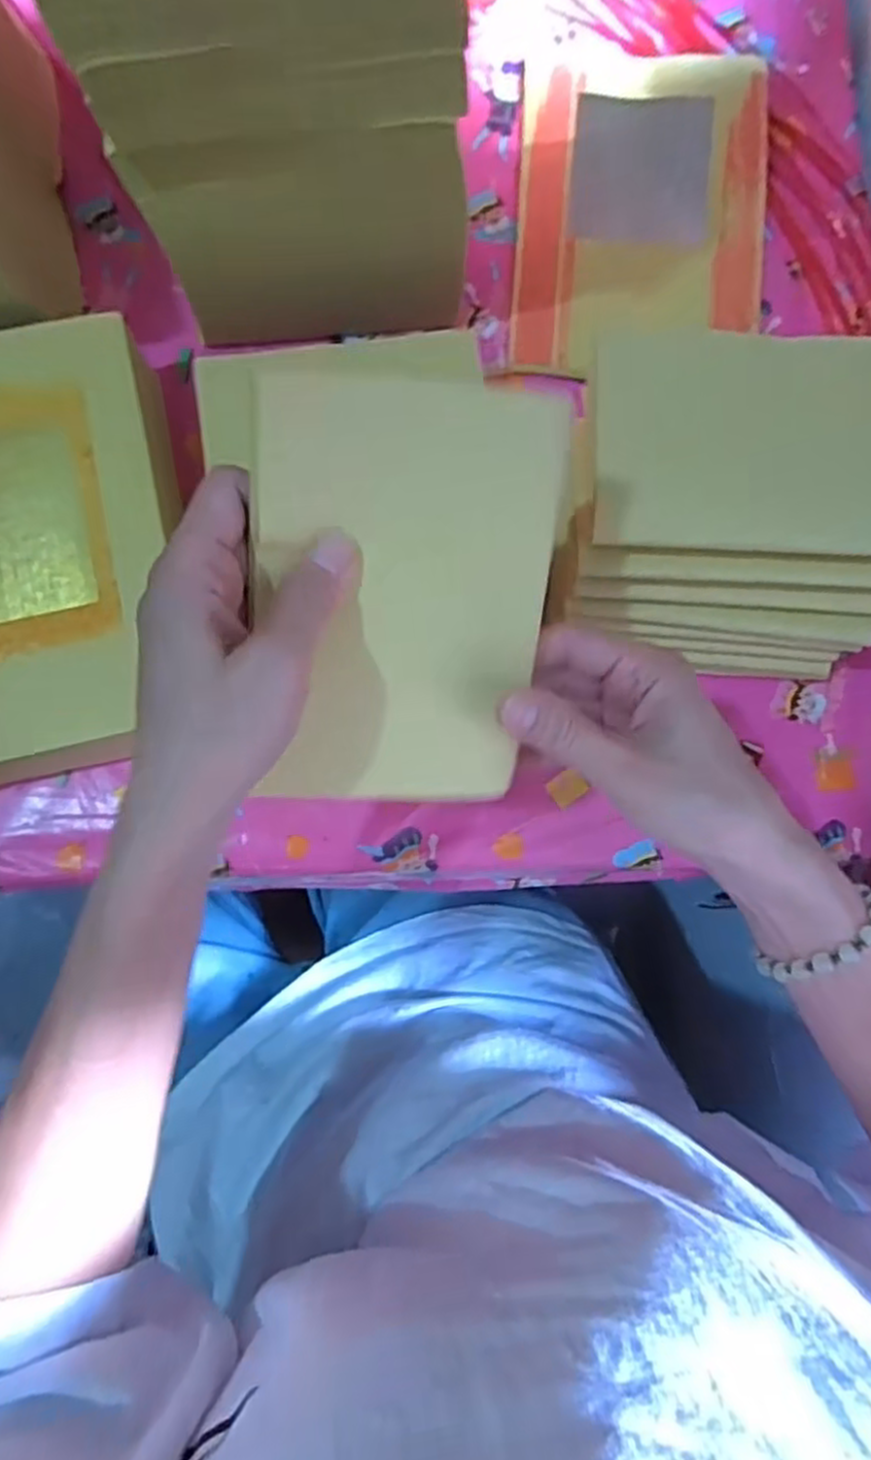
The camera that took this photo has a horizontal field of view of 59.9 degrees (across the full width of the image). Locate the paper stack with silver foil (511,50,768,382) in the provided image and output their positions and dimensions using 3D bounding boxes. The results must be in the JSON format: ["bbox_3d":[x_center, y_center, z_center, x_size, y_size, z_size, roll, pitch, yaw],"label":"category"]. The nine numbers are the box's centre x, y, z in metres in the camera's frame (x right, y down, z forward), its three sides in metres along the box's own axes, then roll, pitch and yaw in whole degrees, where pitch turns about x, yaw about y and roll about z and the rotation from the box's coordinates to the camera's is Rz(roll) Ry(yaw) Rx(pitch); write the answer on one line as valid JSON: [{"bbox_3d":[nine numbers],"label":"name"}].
[{"bbox_3d":[0.135,-0.341,0.496,0.160,0.016,0.228,3,82,-2],"label":"paper stack with silver foil"}]

